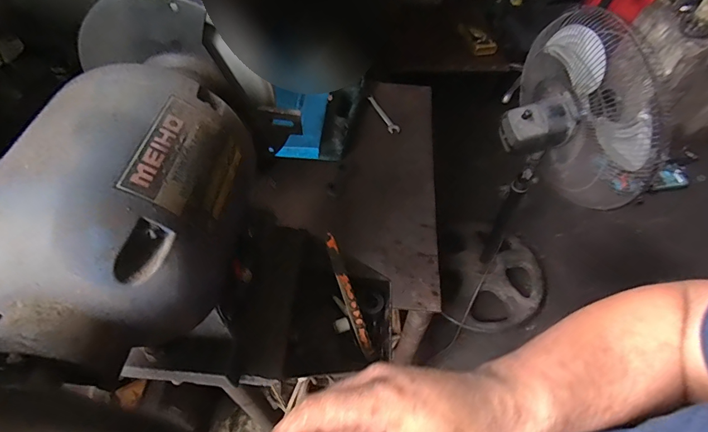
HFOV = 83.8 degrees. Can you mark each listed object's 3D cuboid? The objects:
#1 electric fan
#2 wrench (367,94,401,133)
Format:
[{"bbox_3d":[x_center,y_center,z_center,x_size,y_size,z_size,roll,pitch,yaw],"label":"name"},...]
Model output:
[{"bbox_3d":[0.554,-0.057,1.208,0.383,0.960,0.429,26,56,16],"label":"electric fan"},{"bbox_3d":[0.069,-0.244,0.947,0.025,0.010,0.144,-19,56,-16],"label":"wrench"}]

